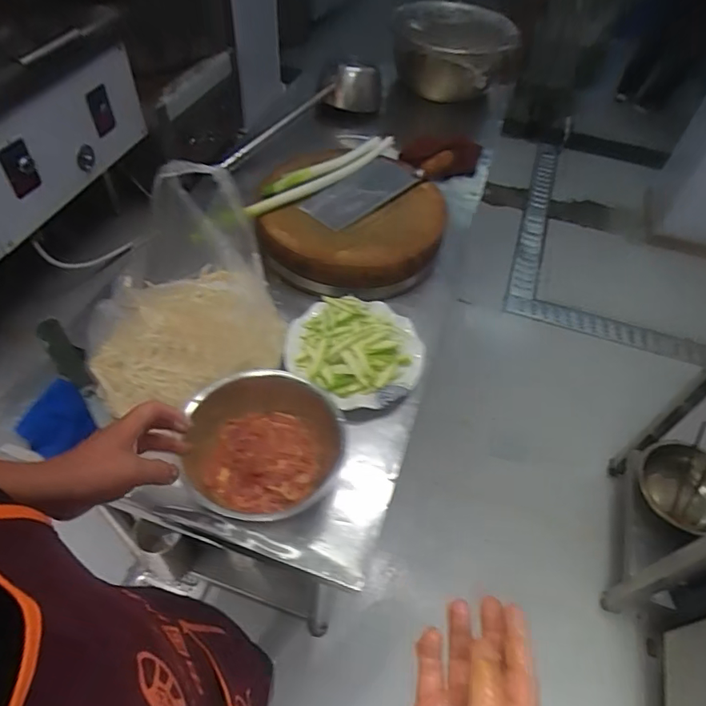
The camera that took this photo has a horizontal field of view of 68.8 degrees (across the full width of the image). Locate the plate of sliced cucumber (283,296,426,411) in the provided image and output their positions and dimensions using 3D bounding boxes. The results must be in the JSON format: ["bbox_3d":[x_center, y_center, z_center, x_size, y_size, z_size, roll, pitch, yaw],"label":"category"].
[{"bbox_3d":[0.001,-0.014,0.840,0.219,0.059,0.207,0,49,0],"label":"plate of sliced cucumber"}]

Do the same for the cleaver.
[{"bbox_3d":[0.055,-0.344,1.045,0.124,0.031,0.349,34,58,26],"label":"cleaver"}]

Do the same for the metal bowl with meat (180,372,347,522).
[{"bbox_3d":[-0.126,0.129,0.697,0.219,0.085,0.215,0,49,0],"label":"metal bowl with meat"}]

